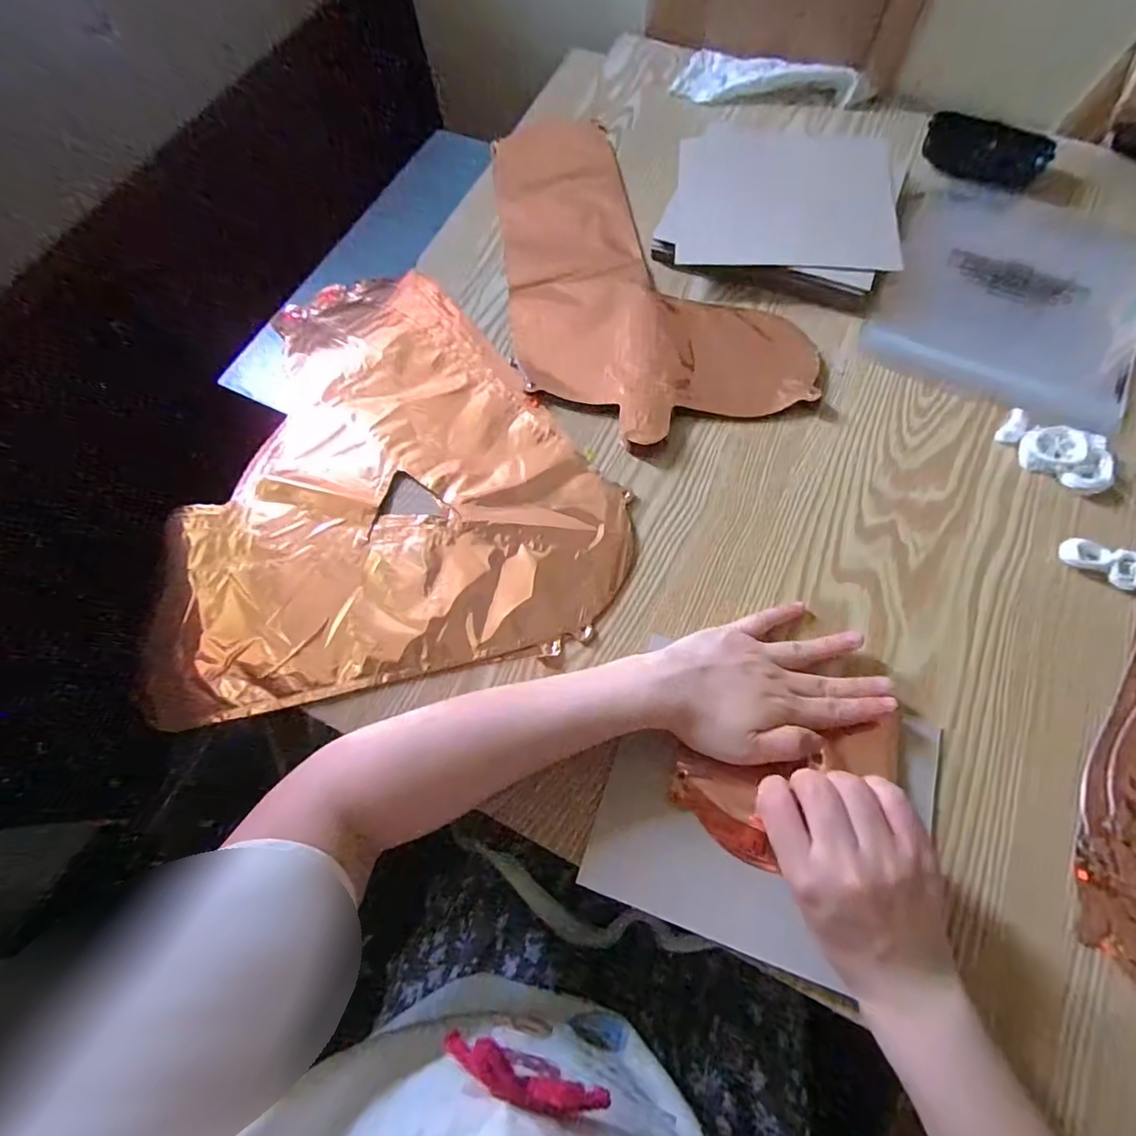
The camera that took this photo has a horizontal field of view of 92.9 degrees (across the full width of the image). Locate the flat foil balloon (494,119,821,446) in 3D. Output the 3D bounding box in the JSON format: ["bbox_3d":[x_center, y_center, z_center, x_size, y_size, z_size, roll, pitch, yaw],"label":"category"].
[{"bbox_3d":[0.044,-0.289,0.500,0.222,0.011,0.397,-16,69,-3],"label":"flat foil balloon"}]

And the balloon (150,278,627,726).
[{"bbox_3d":[-0.151,-0.099,0.438,0.341,0.014,0.385,-12,69,-2],"label":"balloon"}]

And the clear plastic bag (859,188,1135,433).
[{"bbox_3d":[0.388,-0.245,0.463,0.199,0.017,0.241,27,73,12],"label":"clear plastic bag"}]

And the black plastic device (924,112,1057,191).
[{"bbox_3d":[0.405,-0.407,0.527,0.112,0.020,0.053,28,73,13],"label":"black plastic device"}]

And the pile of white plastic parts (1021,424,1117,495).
[{"bbox_3d":[0.369,-0.082,0.400,0.058,0.014,0.042,27,73,13],"label":"pile of white plastic parts"}]

